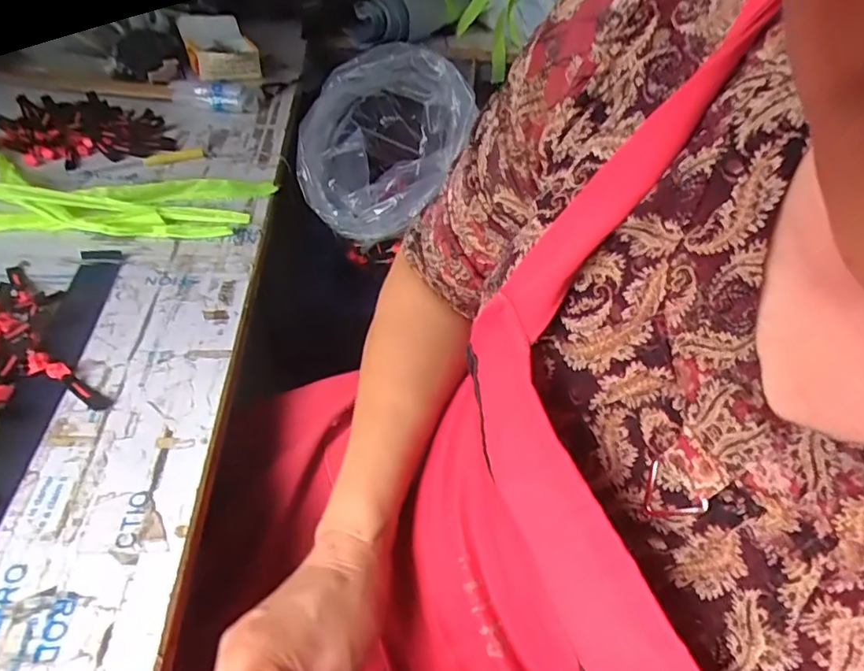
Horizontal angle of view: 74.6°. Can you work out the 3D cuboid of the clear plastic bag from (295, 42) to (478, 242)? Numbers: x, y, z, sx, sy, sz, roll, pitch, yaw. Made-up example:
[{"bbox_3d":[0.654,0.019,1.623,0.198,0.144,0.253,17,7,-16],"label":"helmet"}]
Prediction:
[{"bbox_3d":[-0.069,-0.274,0.759,0.208,0.174,0.266,-2,46,-8],"label":"clear plastic bag"}]

